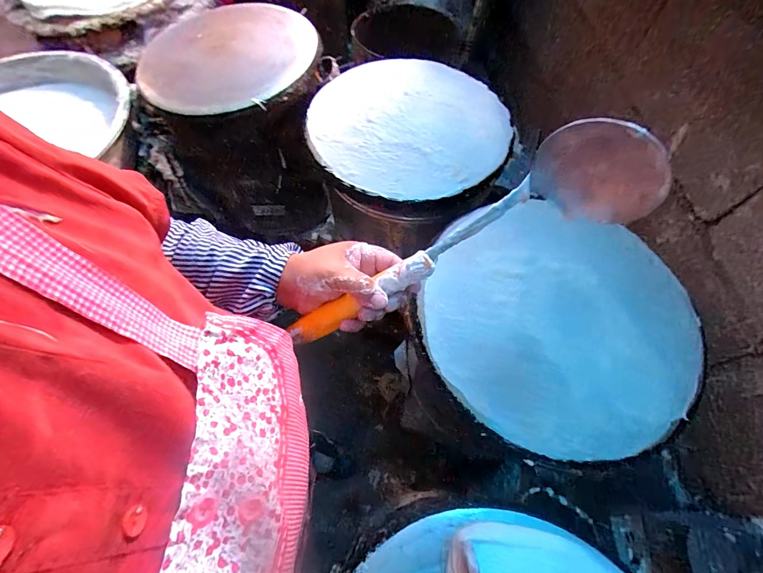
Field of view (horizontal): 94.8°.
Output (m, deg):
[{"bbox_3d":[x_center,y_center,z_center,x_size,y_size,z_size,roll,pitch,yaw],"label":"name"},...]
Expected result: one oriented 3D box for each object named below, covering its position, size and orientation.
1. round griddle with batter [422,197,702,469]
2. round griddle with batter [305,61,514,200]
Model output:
[{"bbox_3d":[0.236,0.036,0.463,0.320,0.014,0.340,-1,63,1],"label":"round griddle with batter"},{"bbox_3d":[0.051,-0.303,0.649,0.357,0.037,0.342,-1,63,1],"label":"round griddle with batter"}]

